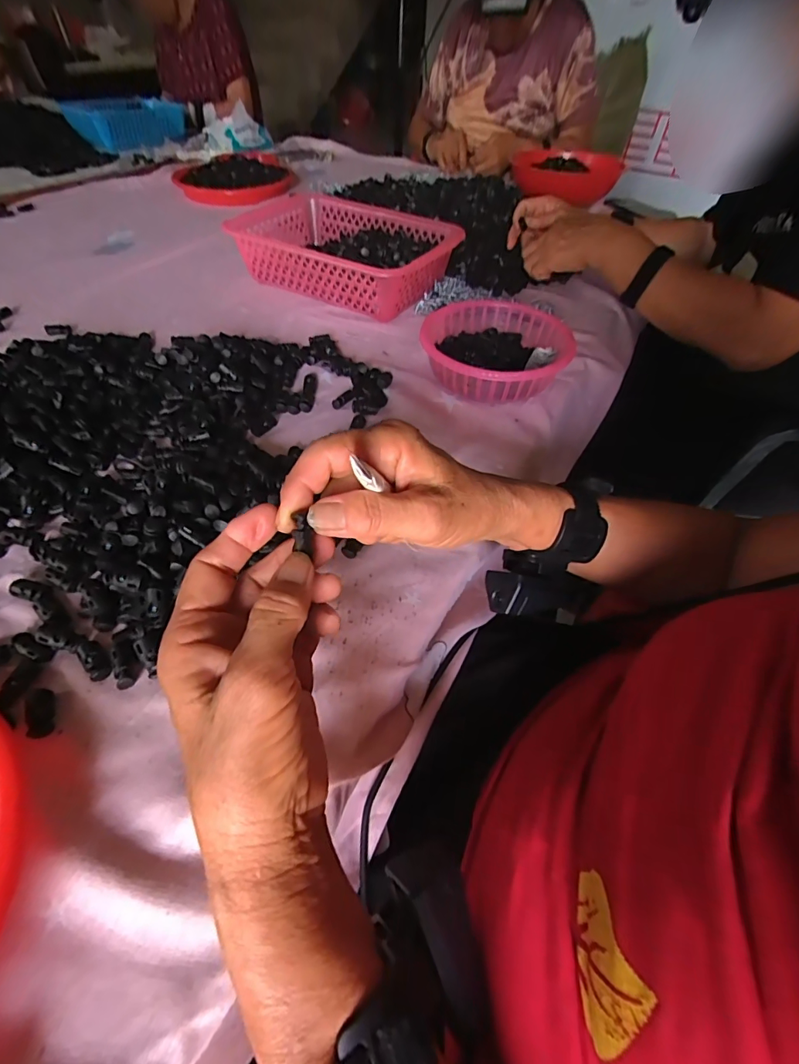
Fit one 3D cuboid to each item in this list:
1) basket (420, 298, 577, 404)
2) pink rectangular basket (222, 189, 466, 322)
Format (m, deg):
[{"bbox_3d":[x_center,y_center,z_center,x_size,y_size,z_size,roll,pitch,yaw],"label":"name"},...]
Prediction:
[{"bbox_3d":[0.115,-0.222,0.536,0.172,0.050,0.193,3,52,-2],"label":"basket"},{"bbox_3d":[-0.086,-0.414,0.666,0.315,0.079,0.196,26,55,15],"label":"pink rectangular basket"}]

